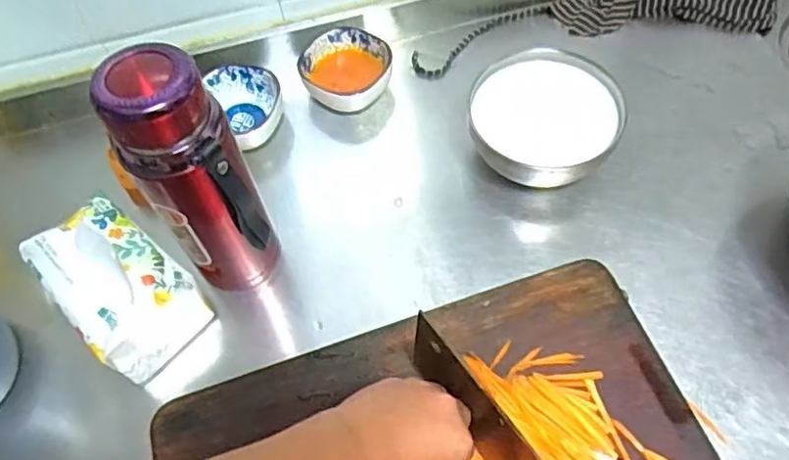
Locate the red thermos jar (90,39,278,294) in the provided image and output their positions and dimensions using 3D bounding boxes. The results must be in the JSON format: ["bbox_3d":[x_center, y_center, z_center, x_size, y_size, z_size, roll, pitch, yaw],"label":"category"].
[{"bbox_3d":[-0.145,-0.028,0.486,0.076,0.241,0.066,-25,62,-11],"label":"red thermos jar"}]

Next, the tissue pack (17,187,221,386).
[{"bbox_3d":[-0.237,0.044,0.533,0.131,0.086,0.091,38,69,22],"label":"tissue pack"}]

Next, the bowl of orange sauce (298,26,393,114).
[{"bbox_3d":[-0.051,-0.169,0.682,0.094,0.049,0.093,-8,60,-1],"label":"bowl of orange sauce"}]

